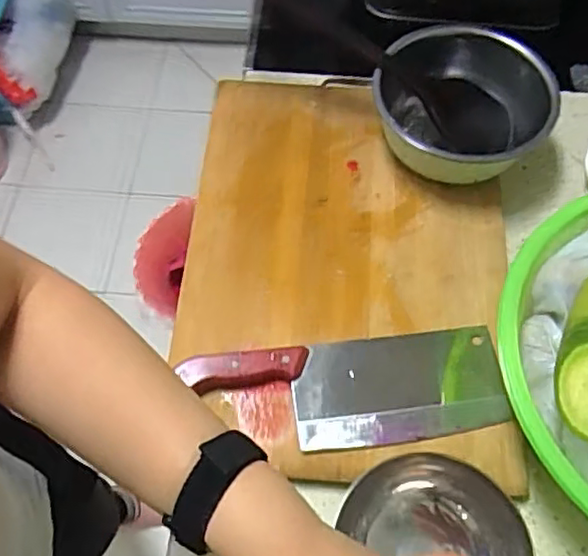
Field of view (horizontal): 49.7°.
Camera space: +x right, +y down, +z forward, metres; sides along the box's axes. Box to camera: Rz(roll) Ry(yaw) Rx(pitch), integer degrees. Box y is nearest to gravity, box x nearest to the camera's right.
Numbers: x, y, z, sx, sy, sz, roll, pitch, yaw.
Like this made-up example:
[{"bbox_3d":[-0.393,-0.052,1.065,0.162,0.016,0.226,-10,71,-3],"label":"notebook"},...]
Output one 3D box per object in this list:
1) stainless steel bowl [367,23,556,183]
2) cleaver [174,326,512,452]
[{"bbox_3d":[0.175,-0.176,0.670,0.176,0.089,0.165,0,62,0],"label":"stainless steel bowl"},{"bbox_3d":[0.050,0.101,0.560,0.276,0.020,0.095,-7,62,-4],"label":"cleaver"}]

